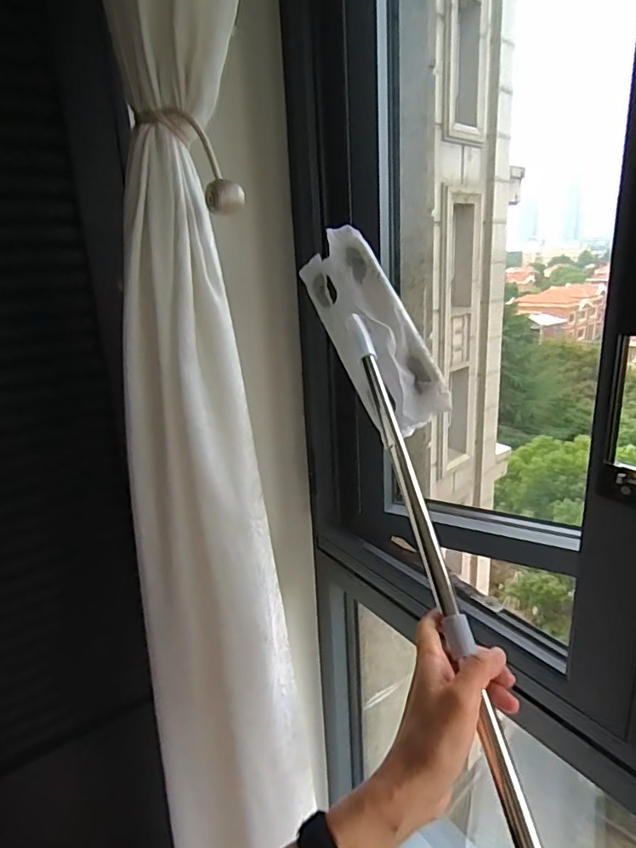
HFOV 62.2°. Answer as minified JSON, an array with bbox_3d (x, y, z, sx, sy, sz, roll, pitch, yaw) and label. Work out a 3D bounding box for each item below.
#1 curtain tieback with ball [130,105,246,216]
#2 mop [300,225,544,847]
[{"bbox_3d":[-0.108,-0.235,0.454,0.039,0.124,0.036,-45,-9,35],"label":"curtain tieback with ball"},{"bbox_3d":[0.128,0.199,0.426,0.134,0.090,1.081,-5,53,-7],"label":"mop"}]

